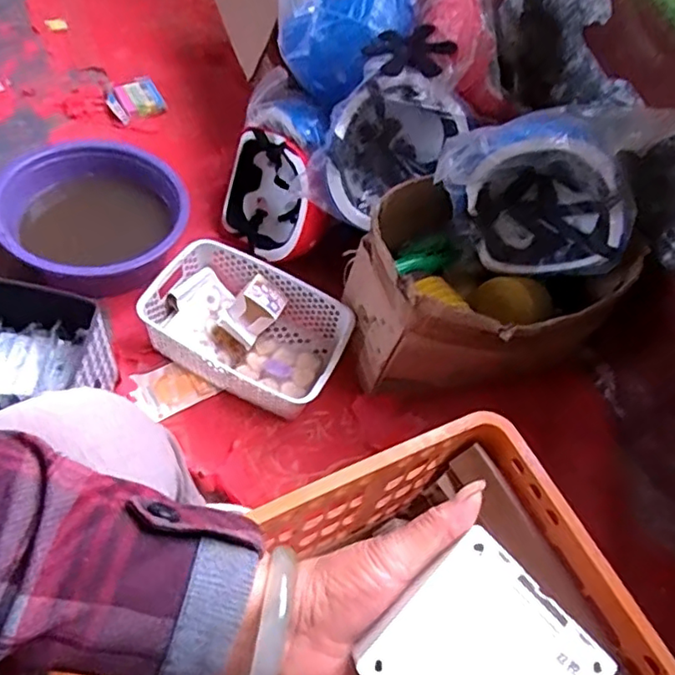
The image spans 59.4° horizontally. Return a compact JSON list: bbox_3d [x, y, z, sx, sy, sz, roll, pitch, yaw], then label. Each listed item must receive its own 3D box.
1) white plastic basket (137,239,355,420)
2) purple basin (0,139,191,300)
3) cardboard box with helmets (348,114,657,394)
[{"bbox_3d":[-0.137,-0.012,0.935,0.303,0.100,0.201,30,57,9],"label":"white plastic basket"},{"bbox_3d":[-0.401,-0.183,0.993,0.274,0.150,0.290,5,57,-7],"label":"purple basin"},{"bbox_3d":[0.222,-0.115,0.835,0.362,0.367,0.276,-17,62,-20],"label":"cardboard box with helmets"}]

